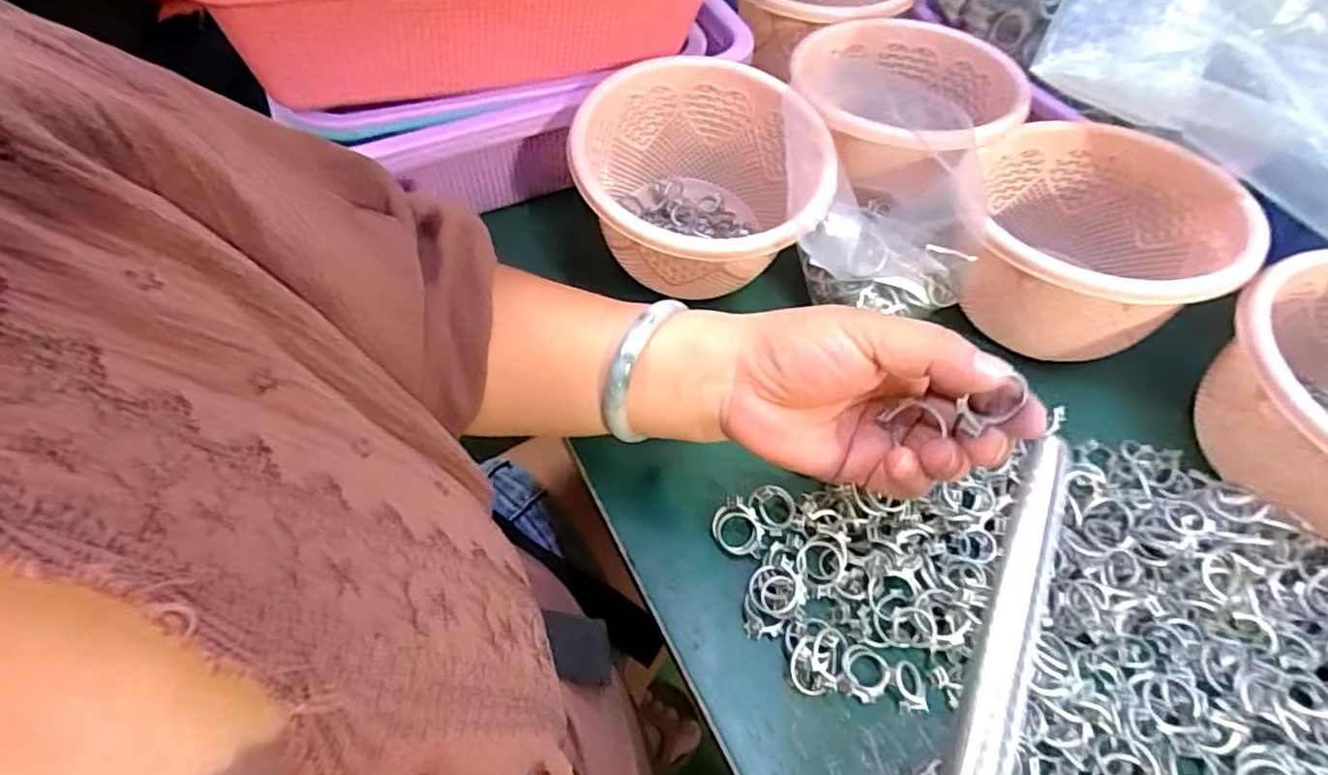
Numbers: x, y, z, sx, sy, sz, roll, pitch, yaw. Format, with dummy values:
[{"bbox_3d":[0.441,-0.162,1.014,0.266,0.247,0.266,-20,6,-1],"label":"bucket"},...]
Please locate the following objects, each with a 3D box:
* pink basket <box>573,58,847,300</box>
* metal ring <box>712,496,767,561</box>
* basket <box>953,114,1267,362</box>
[{"bbox_3d":[0.019,-0.115,0.383,0.136,0.088,0.142,0,57,-1],"label":"pink basket"},{"bbox_3d":[0.039,0.072,0.322,0.030,0.007,0.024,37,64,21],"label":"metal ring"},{"bbox_3d":[0.239,-0.084,0.367,0.135,0.079,0.144,15,58,9],"label":"basket"}]

